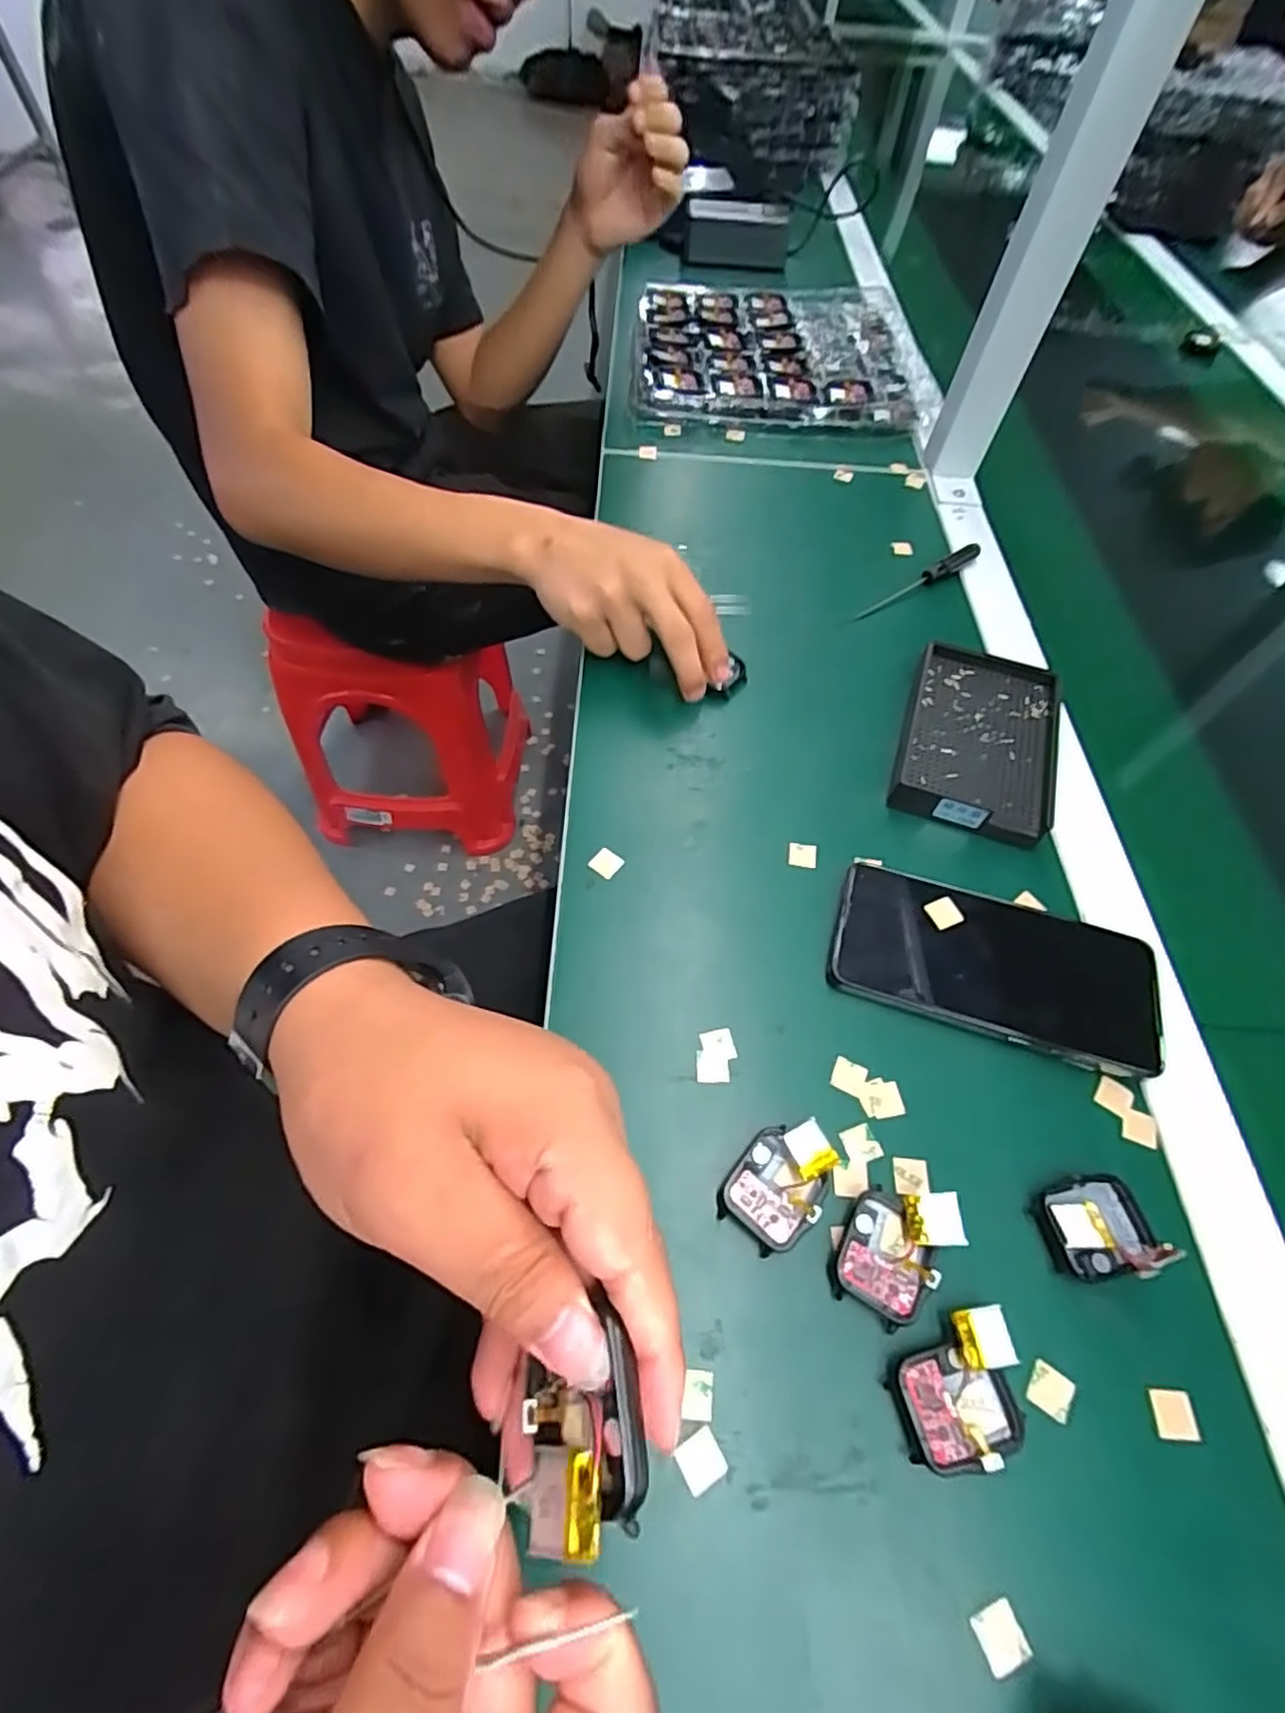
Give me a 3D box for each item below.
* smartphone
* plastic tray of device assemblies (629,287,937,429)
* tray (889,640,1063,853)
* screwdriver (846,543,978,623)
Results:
[{"bbox_3d":[0.184,0.057,0.361,0.159,0.017,0.077,17,59,8],"label":"smartphone"},{"bbox_3d":[0.140,-0.529,0.715,0.291,0.033,0.278,3,59,-2],"label":"plastic tray of device assemblies"},{"bbox_3d":[0.219,-0.075,0.446,0.091,0.028,0.140,19,59,9],"label":"tray"},{"bbox_3d":[0.219,-0.216,0.539,0.140,0.014,0.011,-31,65,-20],"label":"screwdriver"}]

